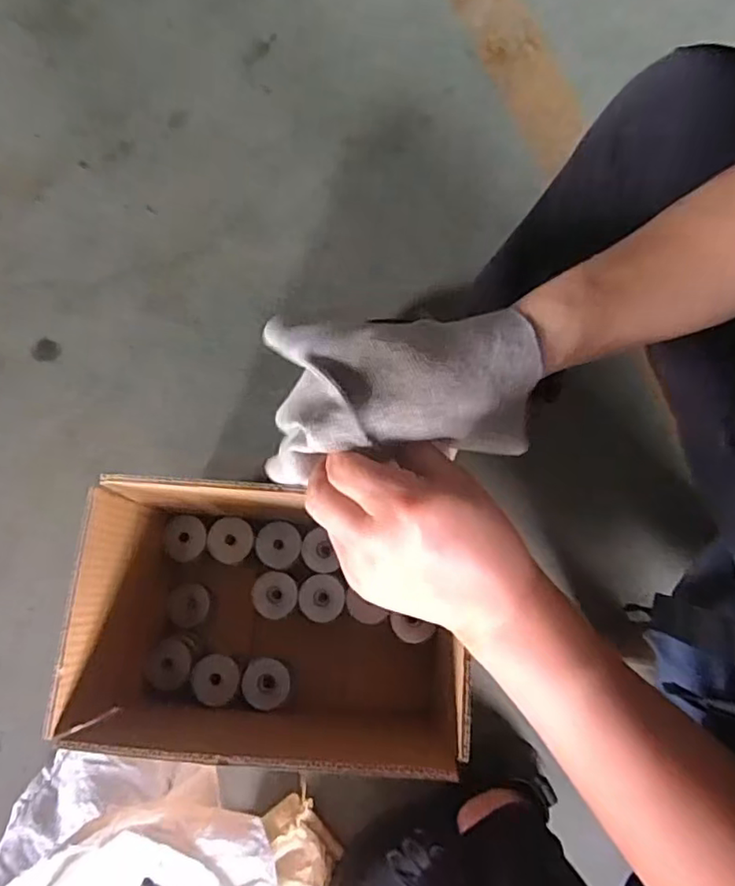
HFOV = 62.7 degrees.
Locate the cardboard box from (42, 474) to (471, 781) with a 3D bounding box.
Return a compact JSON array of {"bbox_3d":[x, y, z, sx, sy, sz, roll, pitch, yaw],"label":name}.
[{"bbox_3d":[-0.085,0.156,0.549,0.299,0.205,0.202,5,76,2],"label":"cardboard box"}]

